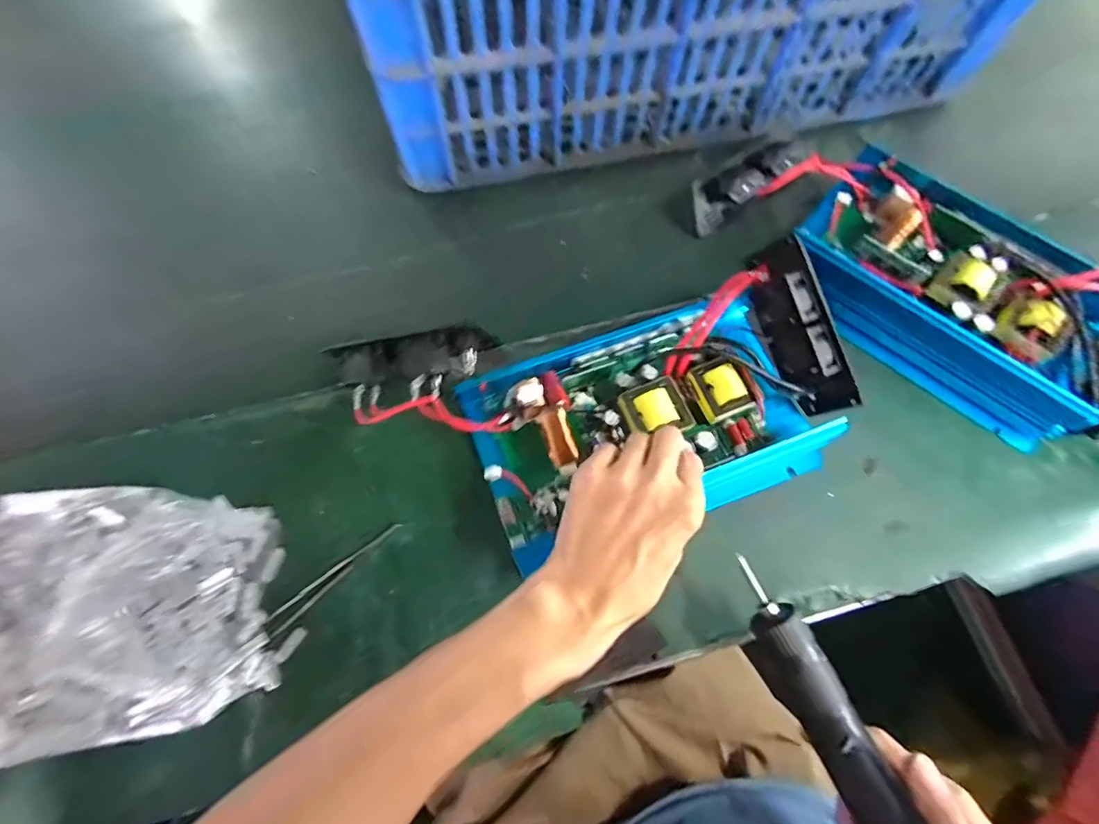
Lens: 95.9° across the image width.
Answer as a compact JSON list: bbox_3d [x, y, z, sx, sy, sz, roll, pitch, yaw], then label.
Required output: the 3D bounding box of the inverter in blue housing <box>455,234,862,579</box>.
[{"bbox_3d":[0.084,-0.002,0.393,0.284,0.083,0.161,-19,71,-1],"label":"inverter in blue housing"}]

